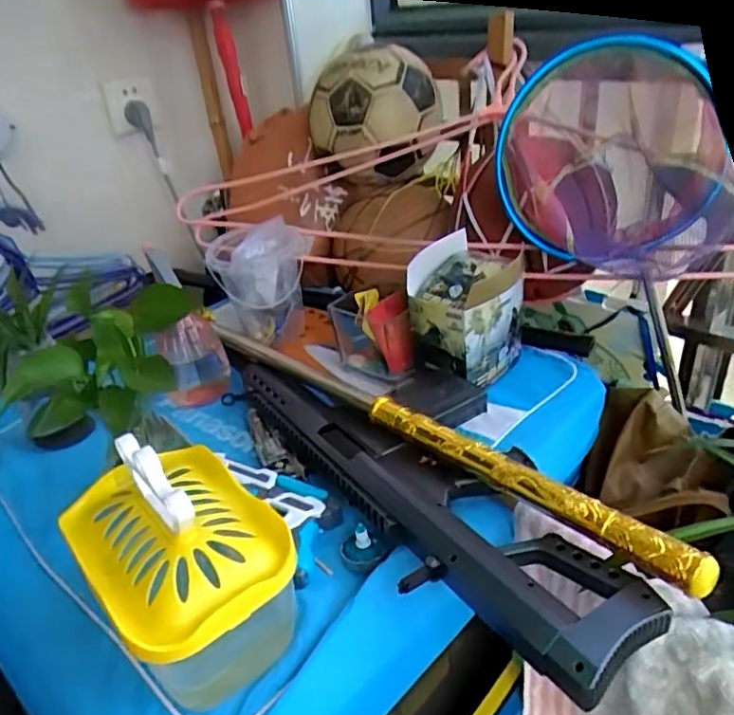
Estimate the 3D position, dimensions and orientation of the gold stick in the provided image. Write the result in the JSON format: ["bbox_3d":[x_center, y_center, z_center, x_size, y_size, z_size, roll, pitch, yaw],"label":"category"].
[{"bbox_3d":[0.115,0.095,0.487,0.024,0.028,0.307,-30,39,-32],"label":"gold stick"}]

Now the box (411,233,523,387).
[{"bbox_3d":[0.117,-0.045,0.710,0.108,0.152,0.128,22,42,38],"label":"box"}]

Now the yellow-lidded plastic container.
[{"bbox_3d":[-0.133,0.144,0.441,0.121,0.152,0.201,-29,38,-30],"label":"yellow-lidded plastic container"}]

